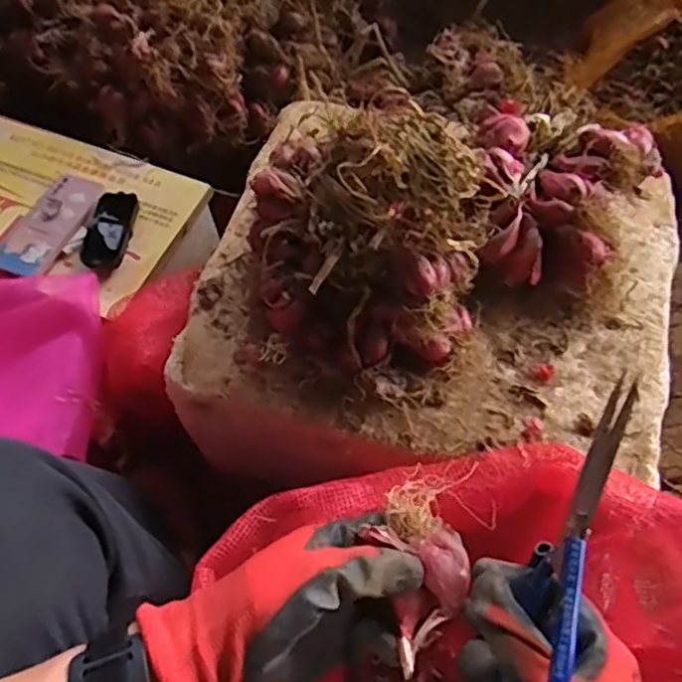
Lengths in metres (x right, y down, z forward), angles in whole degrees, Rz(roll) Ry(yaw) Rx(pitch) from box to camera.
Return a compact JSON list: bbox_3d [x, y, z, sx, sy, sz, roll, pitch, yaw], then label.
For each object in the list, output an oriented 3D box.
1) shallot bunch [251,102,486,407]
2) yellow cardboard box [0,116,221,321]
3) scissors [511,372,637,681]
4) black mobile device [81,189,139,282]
[{"bbox_3d":[0.016,-0.081,0.536,0.207,0.155,0.178,19,62,13],"label":"shallot bunch"},{"bbox_3d":[-0.397,-0.166,0.892,0.406,0.101,0.235,21,63,14],"label":"yellow cardboard box"},{"bbox_3d":[0.111,0.117,0.320,0.016,0.059,0.194,18,76,12],"label":"scissors"},{"bbox_3d":[-0.295,-0.135,0.803,0.049,0.030,0.118,7,60,7],"label":"black mobile device"}]

